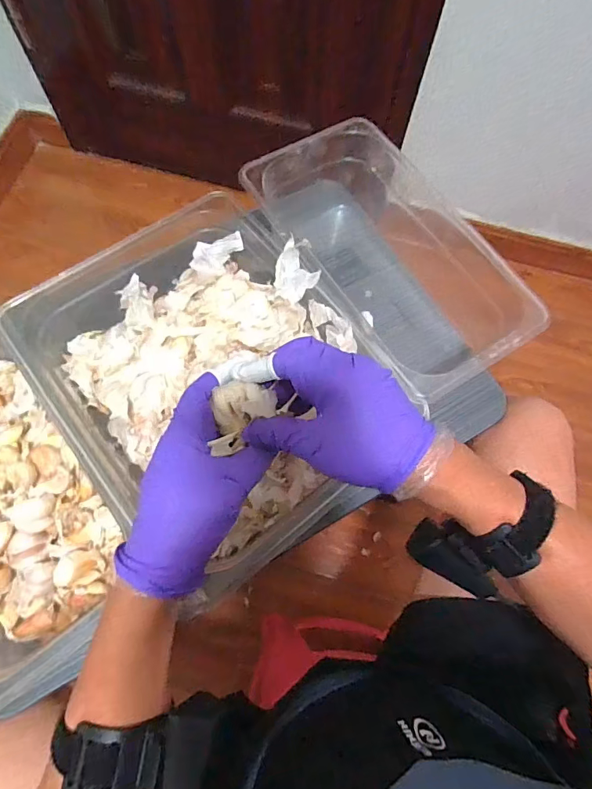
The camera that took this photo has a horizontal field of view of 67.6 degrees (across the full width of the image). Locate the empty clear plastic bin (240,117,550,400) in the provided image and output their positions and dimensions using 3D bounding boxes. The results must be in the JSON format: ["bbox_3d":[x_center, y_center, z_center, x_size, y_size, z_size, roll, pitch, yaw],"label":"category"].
[{"bbox_3d":[0.091,-0.142,0.497,0.166,0.120,0.326,-33,73,-13],"label":"empty clear plastic bin"}]

